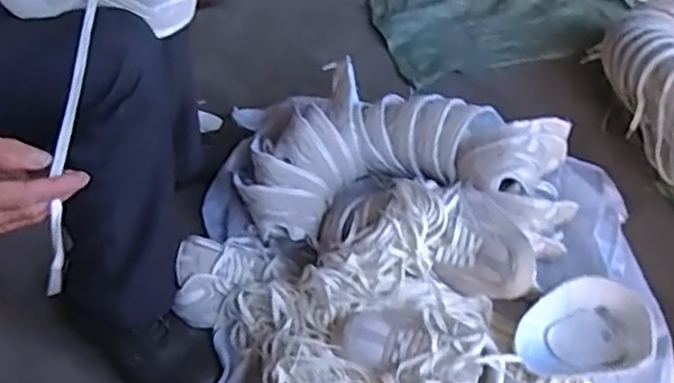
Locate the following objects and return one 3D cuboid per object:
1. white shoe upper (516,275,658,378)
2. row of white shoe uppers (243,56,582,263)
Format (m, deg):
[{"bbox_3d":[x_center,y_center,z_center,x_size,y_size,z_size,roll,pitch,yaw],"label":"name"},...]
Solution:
[{"bbox_3d":[0.352,0.199,0.986,0.223,0.053,0.140,-8,51,-8],"label":"white shoe upper"},{"bbox_3d":[0.091,-0.066,1.141,0.585,0.176,0.366,8,50,5],"label":"row of white shoe uppers"}]

